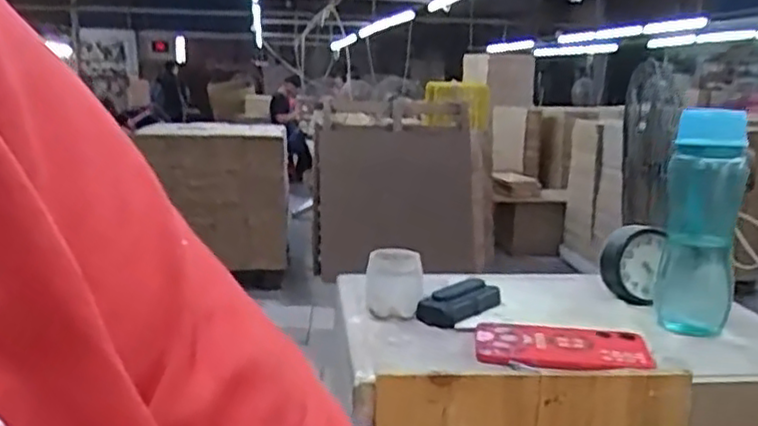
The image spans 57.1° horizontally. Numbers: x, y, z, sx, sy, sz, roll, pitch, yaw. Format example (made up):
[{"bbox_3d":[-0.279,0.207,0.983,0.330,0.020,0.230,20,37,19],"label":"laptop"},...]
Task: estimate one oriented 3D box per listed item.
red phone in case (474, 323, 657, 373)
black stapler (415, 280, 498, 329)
[{"bbox_3d":[0.174,0.130,0.668,0.159,0.013,0.088,2,11,10],"label":"red phone in case"},{"bbox_3d":[0.093,0.100,0.785,0.111,0.031,0.051,-10,14,-44],"label":"black stapler"}]

